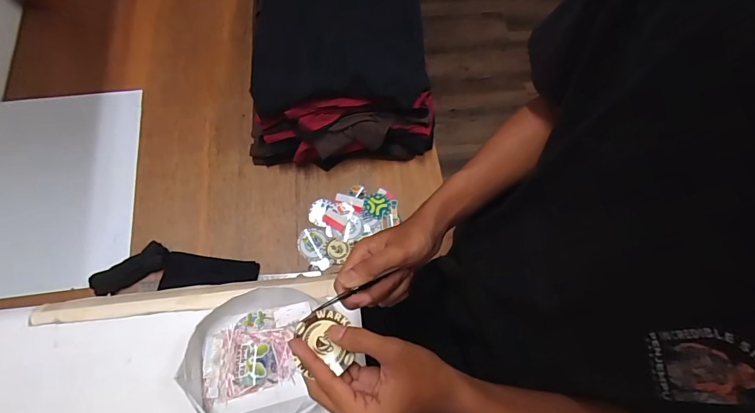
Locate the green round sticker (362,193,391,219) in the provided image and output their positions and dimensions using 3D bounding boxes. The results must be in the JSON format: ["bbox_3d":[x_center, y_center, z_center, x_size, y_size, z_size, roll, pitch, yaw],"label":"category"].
[{"bbox_3d":[-0.001,-0.001,0.761,0.053,0.004,0.056,3,67,-6],"label":"green round sticker"}]

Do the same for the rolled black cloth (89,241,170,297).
[{"bbox_3d":[-0.439,0.113,0.674,0.129,0.030,0.052,-31,74,-13],"label":"rolled black cloth"}]

